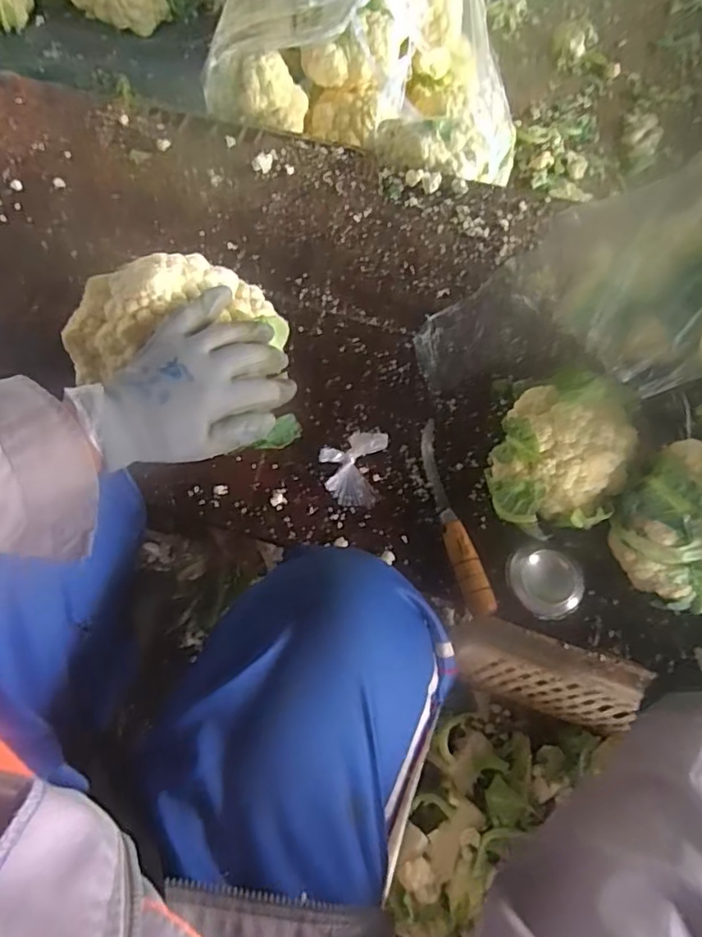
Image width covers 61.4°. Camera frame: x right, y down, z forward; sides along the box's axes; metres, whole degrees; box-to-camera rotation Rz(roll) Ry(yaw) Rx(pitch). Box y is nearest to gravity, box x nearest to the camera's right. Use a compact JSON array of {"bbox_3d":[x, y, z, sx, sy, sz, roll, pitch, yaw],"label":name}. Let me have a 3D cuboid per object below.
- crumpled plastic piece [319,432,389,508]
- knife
[{"bbox_3d":[-0.001,-0.002,0.563,0.059,0.022,0.071,12,66,4],"label":"crumpled plastic piece"},{"bbox_3d":[0.091,0.041,0.544,0.026,0.021,0.190,-12,66,-7],"label":"knife"}]

